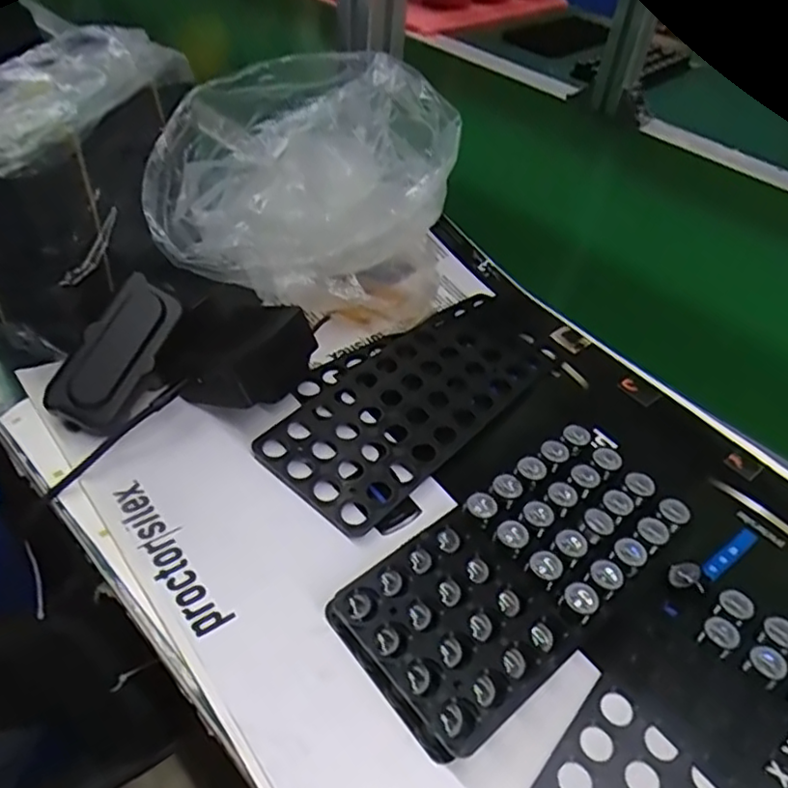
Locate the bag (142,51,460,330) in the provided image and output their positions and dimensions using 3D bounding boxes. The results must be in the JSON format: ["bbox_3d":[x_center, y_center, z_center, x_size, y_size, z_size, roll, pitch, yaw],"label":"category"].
[{"bbox_3d":[-0.060,-0.137,0.487,0.211,0.163,0.163,-3,46,-8],"label":"bag"}]

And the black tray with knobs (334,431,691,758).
[{"bbox_3d":[0.069,0.097,0.364,0.190,0.033,0.096,-29,55,-29],"label":"black tray with knobs"}]

